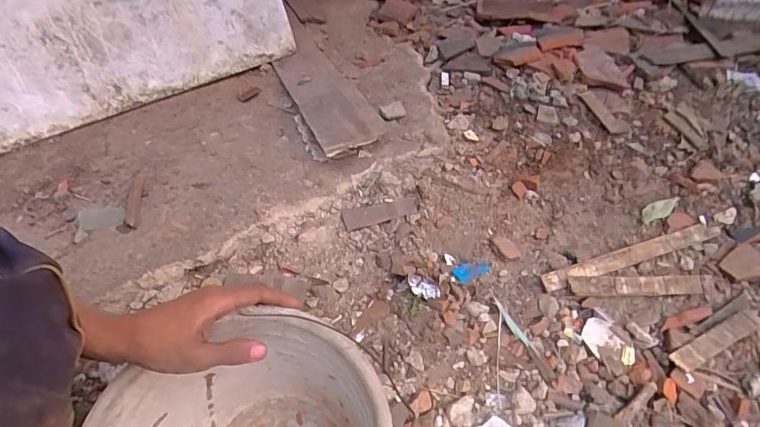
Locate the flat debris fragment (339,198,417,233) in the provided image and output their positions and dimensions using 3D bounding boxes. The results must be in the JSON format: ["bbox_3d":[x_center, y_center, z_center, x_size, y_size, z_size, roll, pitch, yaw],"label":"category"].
[{"bbox_3d":[0.001,-0.002,0.694,0.116,0.013,0.037,-16,47,-9],"label":"flat debris fragment"}]

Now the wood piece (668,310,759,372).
[{"bbox_3d":[0.419,0.155,0.562,0.141,0.008,0.023,-23,49,-15],"label":"wood piece"}]

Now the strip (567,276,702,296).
[{"bbox_3d":[0.343,0.097,0.608,0.179,0.009,0.025,0,74,-5],"label":"strip"}]

